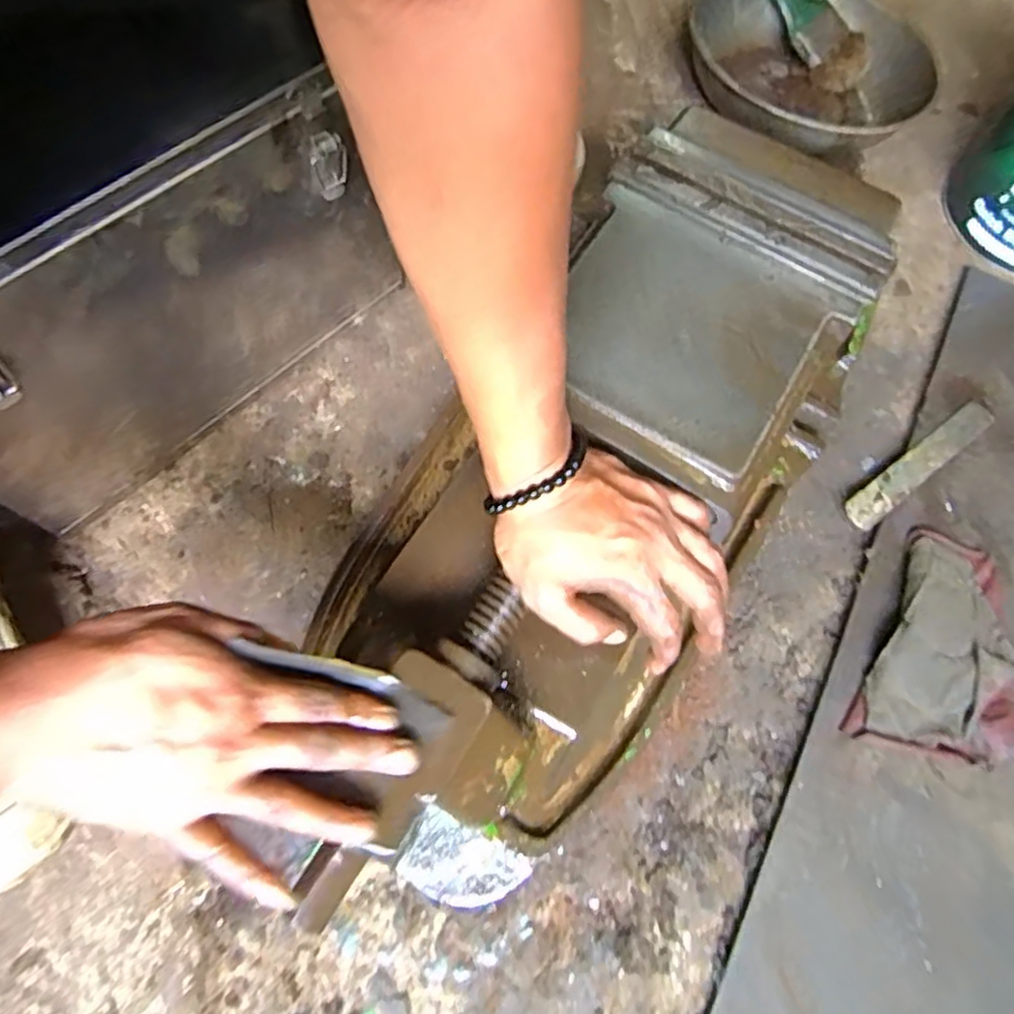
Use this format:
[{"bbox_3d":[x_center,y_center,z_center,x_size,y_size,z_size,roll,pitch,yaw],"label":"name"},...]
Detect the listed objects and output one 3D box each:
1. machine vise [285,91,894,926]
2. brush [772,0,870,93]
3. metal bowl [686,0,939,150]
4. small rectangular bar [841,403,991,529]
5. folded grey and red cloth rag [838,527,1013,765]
[{"bbox_3d":[0.071,-0.060,0.449,0.225,0.134,0.510,31,77,11],"label":"machine vise"},{"bbox_3d":[0.294,-0.519,0.705,0.052,0.032,0.204,-44,95,-20],"label":"brush"},{"bbox_3d":[0.299,-0.436,0.693,0.238,0.082,0.247,2,66,-5],"label":"metal bowl"},{"bbox_3d":[0.330,-0.036,0.545,0.161,0.011,0.026,-34,73,-18],"label":"small rectangular bar"},{"bbox_3d":[0.314,0.103,0.483,0.101,0.028,0.170,29,66,7],"label":"folded grey and red cloth rag"}]

